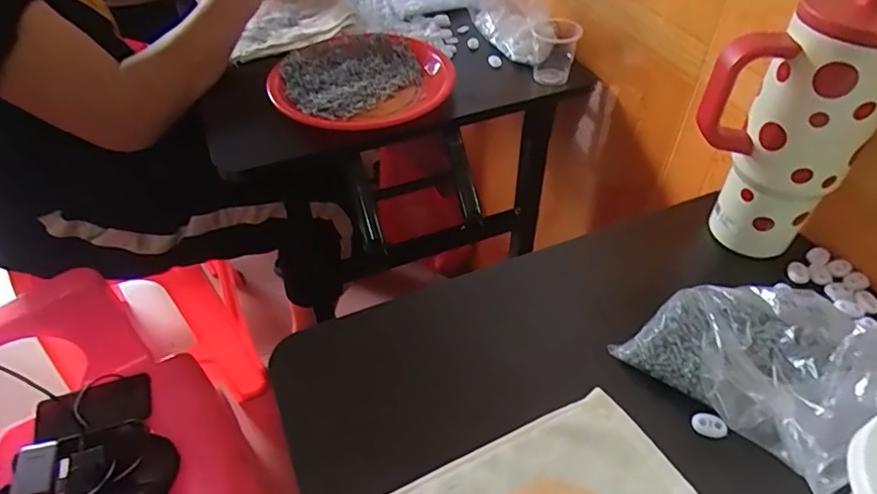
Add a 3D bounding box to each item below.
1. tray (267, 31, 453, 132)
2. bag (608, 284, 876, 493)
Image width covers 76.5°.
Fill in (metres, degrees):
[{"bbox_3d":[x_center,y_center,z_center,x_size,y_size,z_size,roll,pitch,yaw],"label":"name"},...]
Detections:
[{"bbox_3d":[-0.099,-0.215,0.720,0.229,0.029,0.236,-20,48,-17],"label":"tray"},{"bbox_3d":[0.223,0.069,0.388,0.113,0.070,0.140,-30,52,-25],"label":"bag"}]

